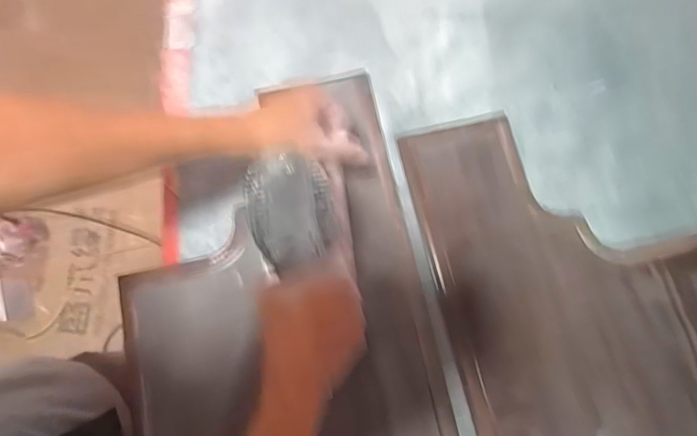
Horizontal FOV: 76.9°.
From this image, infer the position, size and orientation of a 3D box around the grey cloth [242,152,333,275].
[{"bbox_3d":[-0.052,-0.009,0.392,0.074,0.020,0.099,-14,78,-4],"label":"grey cloth"}]

